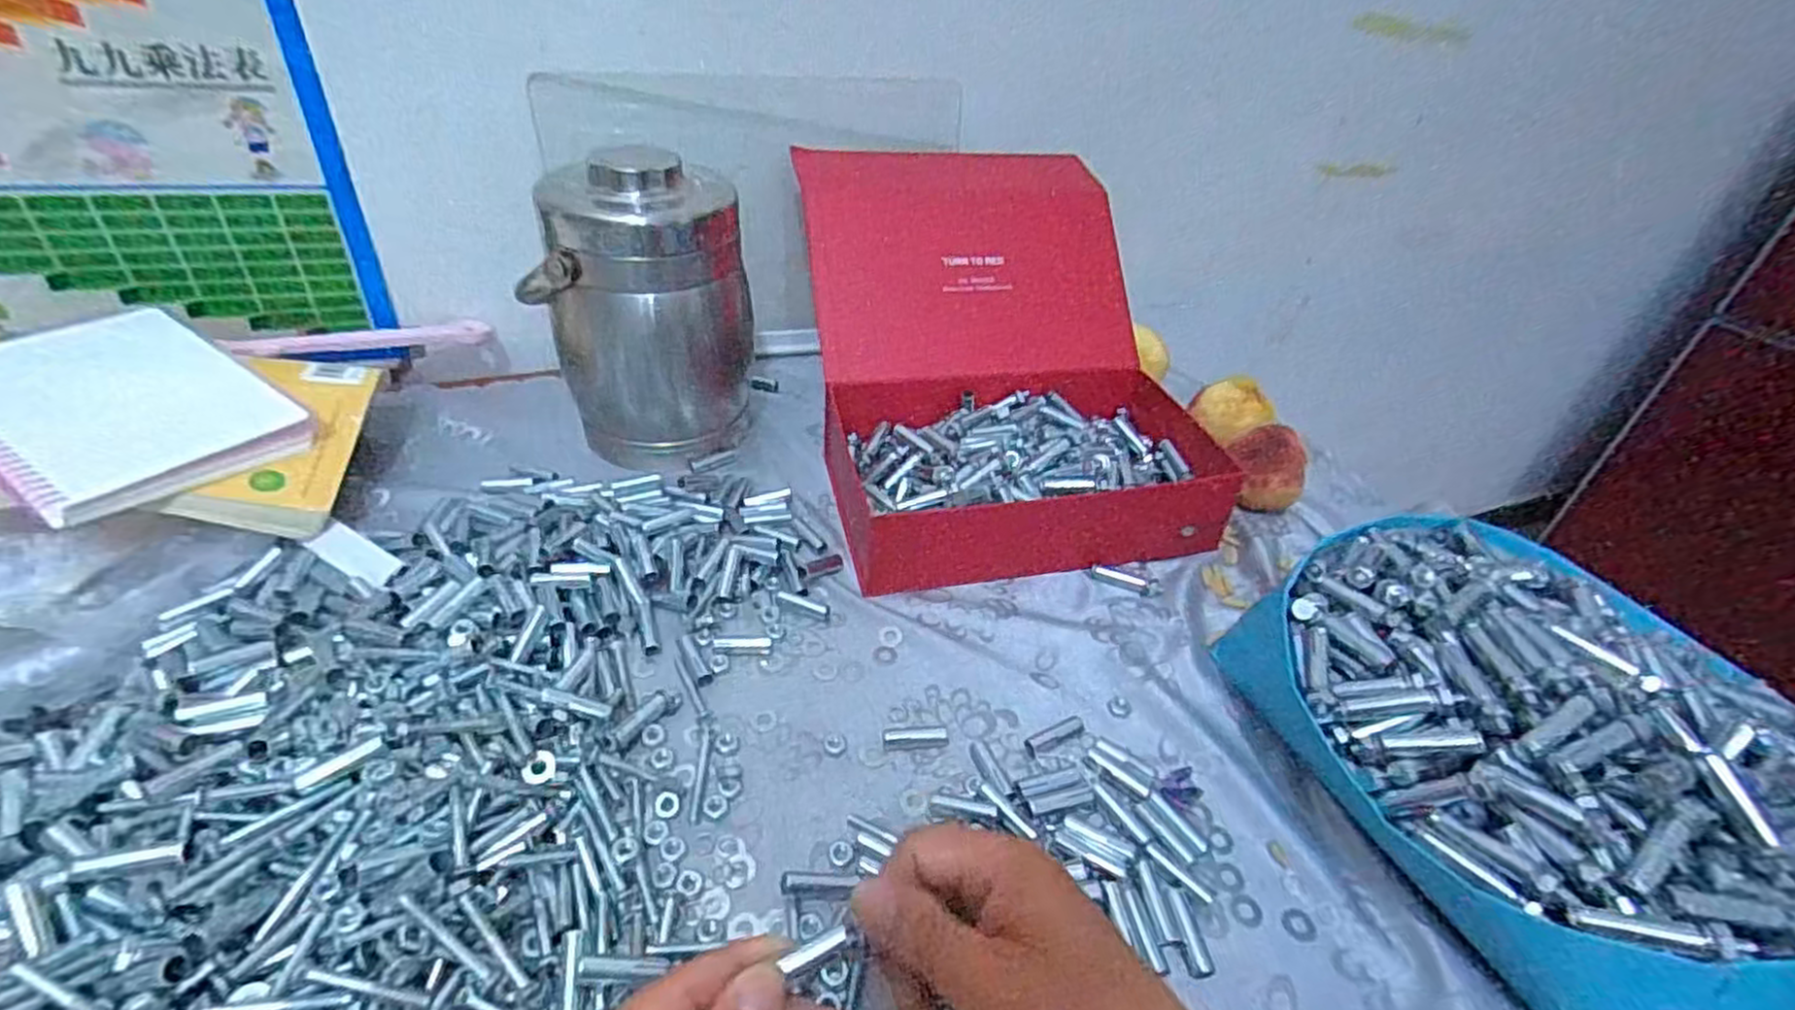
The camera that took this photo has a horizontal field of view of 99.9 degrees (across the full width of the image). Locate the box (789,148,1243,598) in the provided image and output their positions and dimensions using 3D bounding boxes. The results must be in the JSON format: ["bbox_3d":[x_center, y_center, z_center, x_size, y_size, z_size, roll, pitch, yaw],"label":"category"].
[{"bbox_3d":[0.097,-0.132,0.651,0.317,0.212,0.342,-6,39,-14],"label":"box"}]

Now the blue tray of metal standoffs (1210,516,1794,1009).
[{"bbox_3d":[0.351,0.124,0.426,0.247,0.126,0.274,-14,42,-23],"label":"blue tray of metal standoffs"}]

